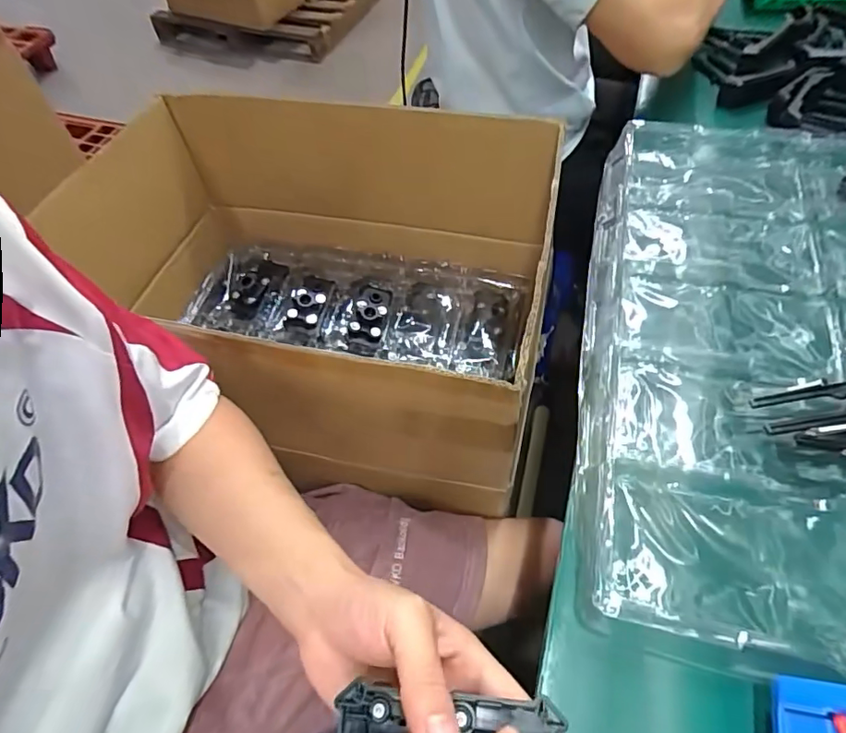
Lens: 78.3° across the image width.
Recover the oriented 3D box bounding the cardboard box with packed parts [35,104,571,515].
[{"bbox_3d":[-0.129,-0.105,0.668,0.565,0.283,0.403,14,57,14],"label":"cardboard box with packed parts"}]

